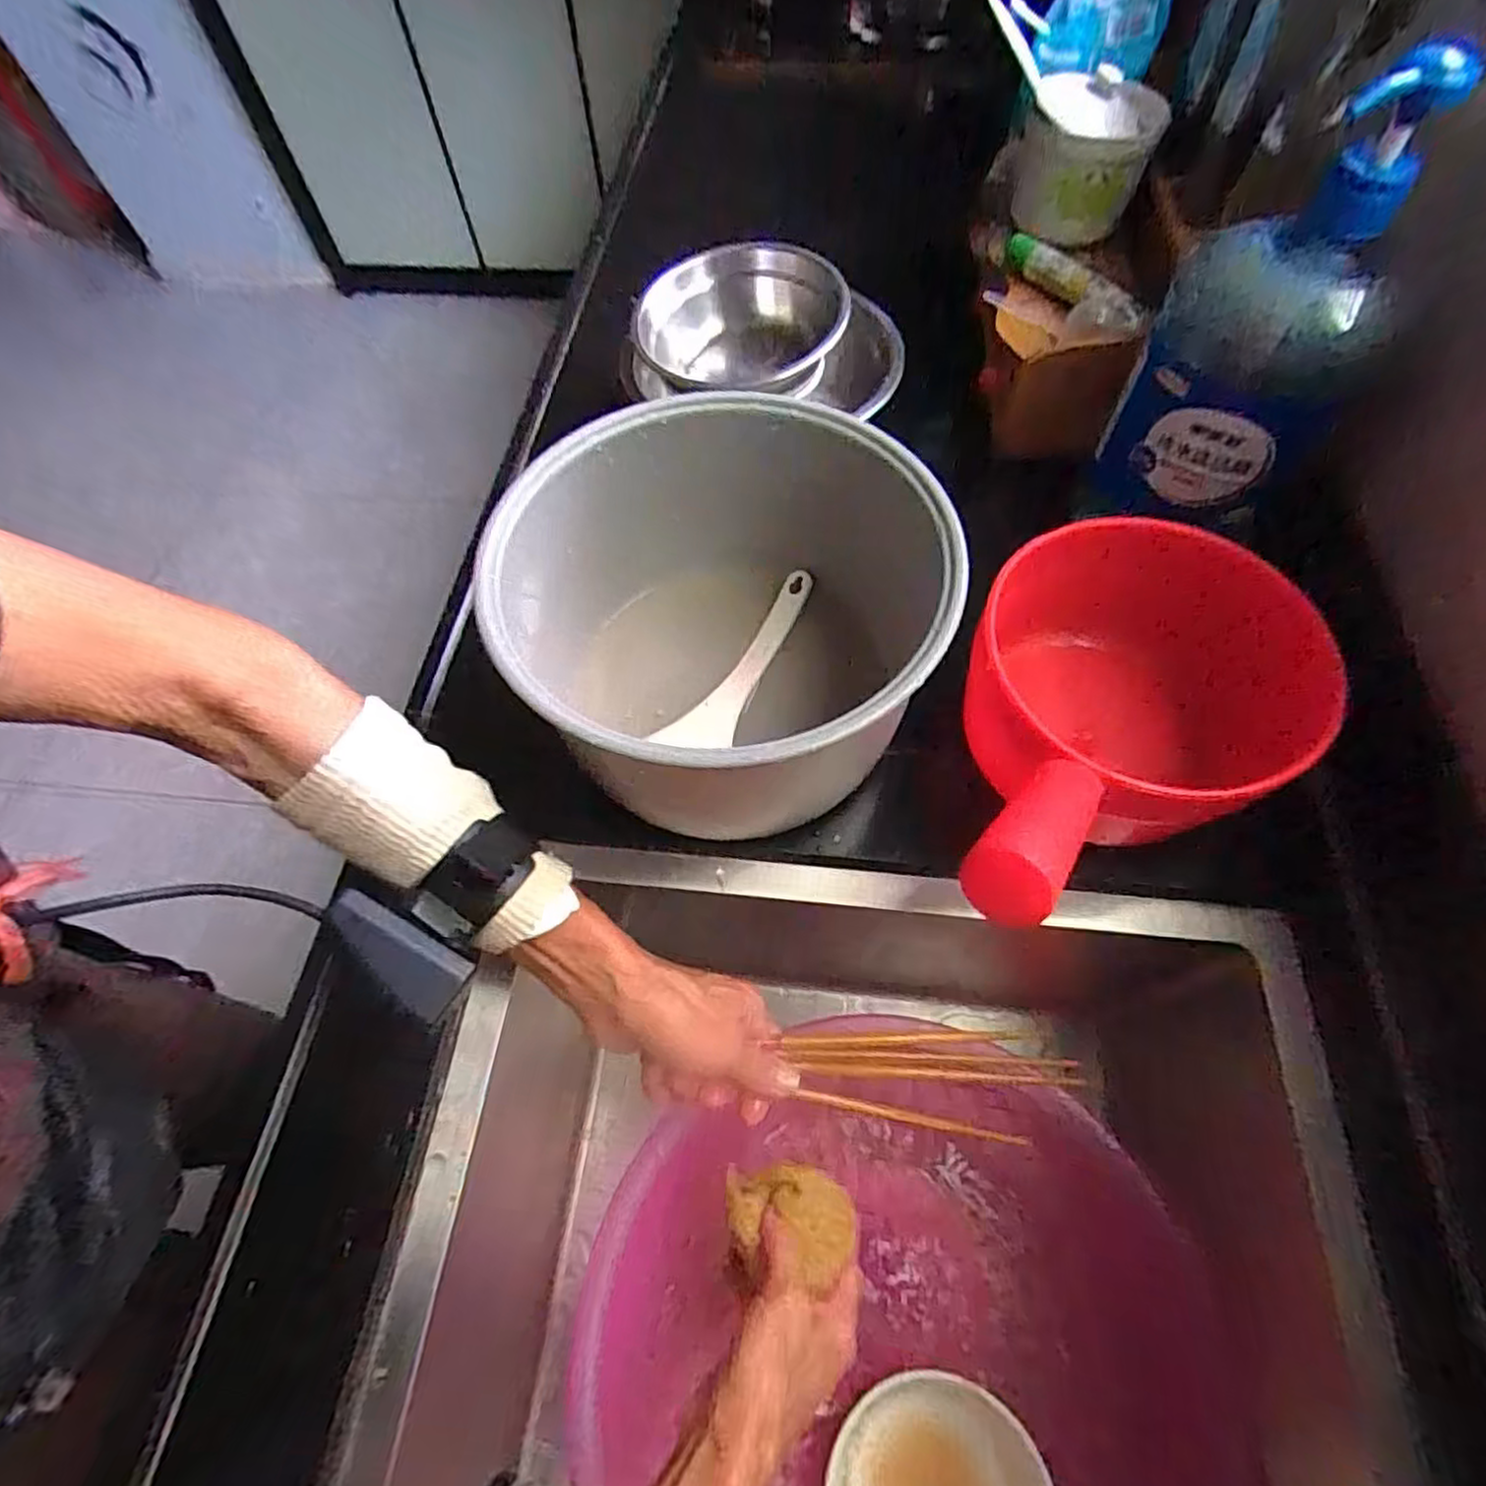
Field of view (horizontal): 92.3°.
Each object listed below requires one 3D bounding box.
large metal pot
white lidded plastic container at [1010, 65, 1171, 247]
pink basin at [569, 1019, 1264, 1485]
[{"bbox_3d":[-0.011,-0.053,0.428,0.231,0.178,0.236,-1,60,1],"label":"large metal pot"},{"bbox_3d":[0.272,-0.467,0.575,0.096,0.087,0.098,20,63,12],"label":"white lidded plastic container"},{"bbox_3d":[0.100,0.360,0.443,0.382,0.119,0.361,-1,60,1],"label":"pink basin"}]

